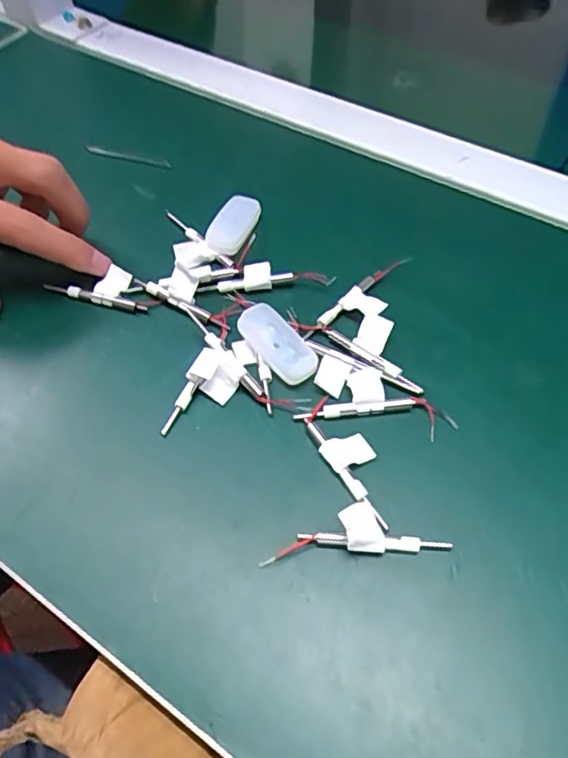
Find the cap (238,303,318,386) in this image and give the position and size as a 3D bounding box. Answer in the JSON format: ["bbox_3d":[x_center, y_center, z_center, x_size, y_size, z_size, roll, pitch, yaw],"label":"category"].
[{"bbox_3d":[-0.002,-0.016,0.267,0.019,0.008,0.042,-37,76,-21],"label":"cap"}]

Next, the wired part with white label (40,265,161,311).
[{"bbox_3d":[-0.092,-0.047,0.304,0.061,0.009,0.022,10,57,11],"label":"wired part with white label"}]

